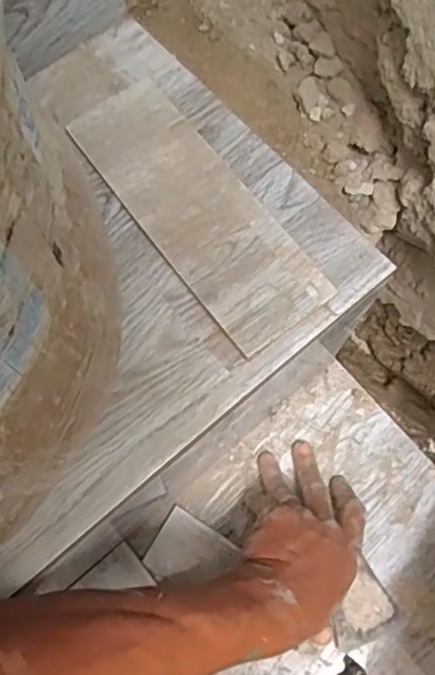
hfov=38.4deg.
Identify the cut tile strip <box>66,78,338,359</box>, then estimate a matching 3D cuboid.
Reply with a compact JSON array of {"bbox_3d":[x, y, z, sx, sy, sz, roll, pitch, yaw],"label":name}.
[{"bbox_3d":[-0.013,-0.077,0.375,0.064,0.010,0.186,-35,73,-11],"label":"cut tile strip"}]

